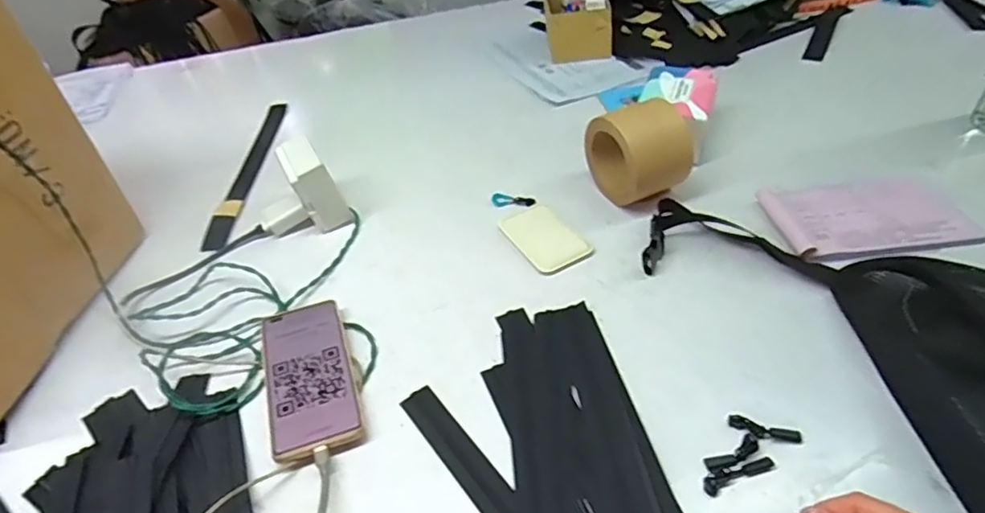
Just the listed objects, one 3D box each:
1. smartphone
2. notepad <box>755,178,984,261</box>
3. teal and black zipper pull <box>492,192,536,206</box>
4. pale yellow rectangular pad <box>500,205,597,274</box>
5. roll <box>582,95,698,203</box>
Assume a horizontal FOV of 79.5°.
[{"bbox_3d":[-0.169,0.110,0.550,0.079,0.018,0.171,-17,44,-12],"label":"smartphone"},{"bbox_3d":[0.421,-0.047,0.643,0.216,0.029,0.110,-10,43,-4],"label":"notepad"},{"bbox_3d":[0.025,-0.069,0.726,0.053,0.004,0.025,13,46,19],"label":"teal and black zipper pull"},{"bbox_3d":[0.058,-0.022,0.668,0.067,0.005,0.105,-25,46,-19],"label":"pale yellow rectangular pad"},{"bbox_3d":[0.168,-0.119,0.682,0.079,0.114,0.120,-21,44,-13],"label":"roll"}]

